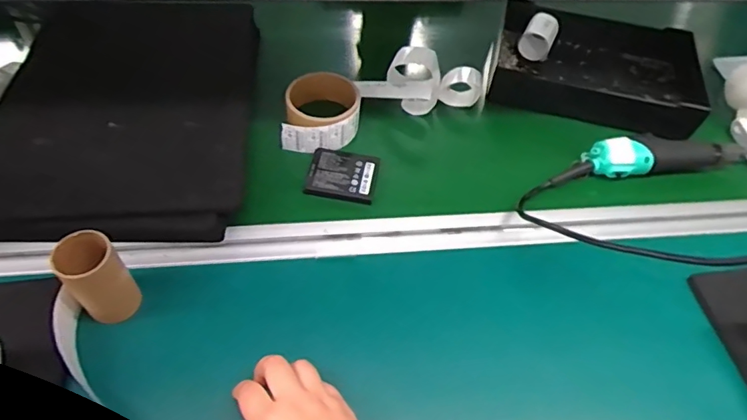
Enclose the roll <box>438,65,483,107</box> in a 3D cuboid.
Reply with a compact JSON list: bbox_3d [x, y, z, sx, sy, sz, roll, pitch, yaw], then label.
[{"bbox_3d":[0.110,-0.152,0.649,0.050,0.030,0.054,17,54,8],"label":"roll"}]

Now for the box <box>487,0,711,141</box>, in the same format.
[{"bbox_3d":[0.297,-0.191,0.690,0.262,0.067,0.174,17,54,8],"label":"box"}]

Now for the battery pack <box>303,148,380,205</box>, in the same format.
[{"bbox_3d":[-0.033,-0.040,0.565,0.072,0.008,0.065,10,53,3],"label":"battery pack"}]

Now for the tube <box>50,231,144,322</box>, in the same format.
[{"bbox_3d":[-0.230,0.058,0.431,0.041,0.090,0.042,2,53,-3],"label":"tube"}]

